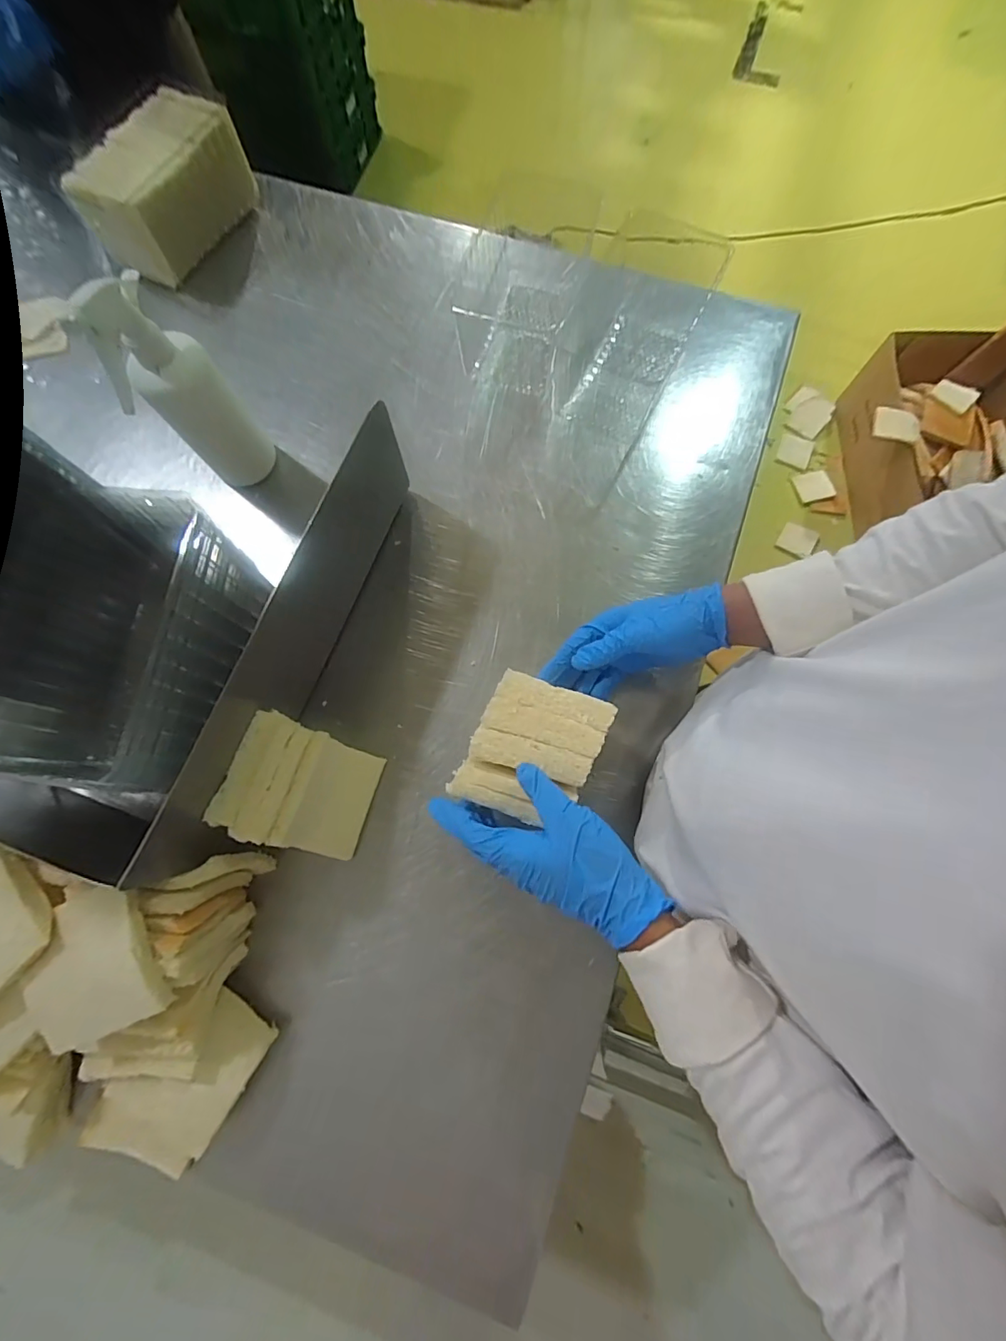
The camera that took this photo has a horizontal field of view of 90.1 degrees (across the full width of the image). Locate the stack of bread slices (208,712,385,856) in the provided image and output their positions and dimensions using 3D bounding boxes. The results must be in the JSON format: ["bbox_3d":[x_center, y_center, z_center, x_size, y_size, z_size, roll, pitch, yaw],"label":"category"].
[{"bbox_3d":[-0.169,0.100,0.440,0.099,0.093,0.103,22,77,5],"label":"stack of bread slices"}]

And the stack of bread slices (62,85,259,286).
[{"bbox_3d":[-0.404,-0.575,0.607,0.098,0.098,0.191,32,78,7],"label":"stack of bread slices"}]

